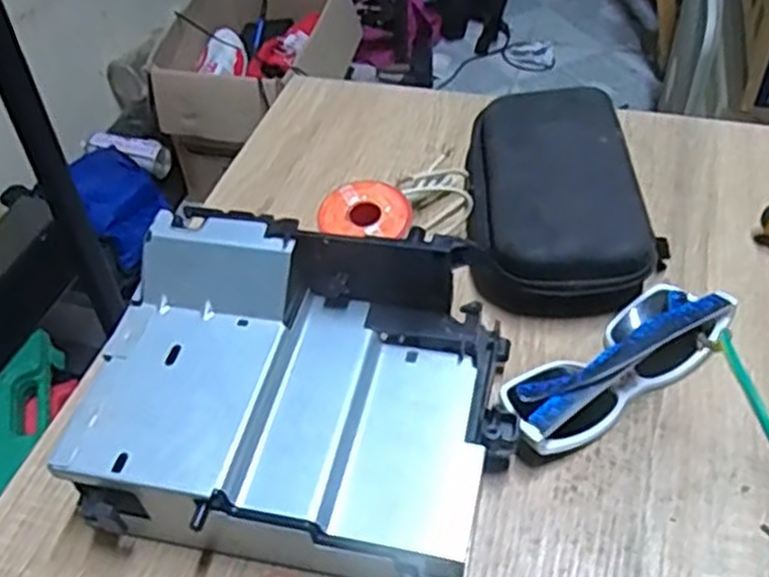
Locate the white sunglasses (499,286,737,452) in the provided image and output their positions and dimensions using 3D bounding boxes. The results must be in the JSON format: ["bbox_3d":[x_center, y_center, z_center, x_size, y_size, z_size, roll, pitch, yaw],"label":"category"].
[{"bbox_3d":[0.120,0.034,0.411,0.139,0.040,0.049,-29,51,-21],"label":"white sunglasses"}]

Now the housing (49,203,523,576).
[{"bbox_3d":[-0.040,0.049,0.367,0.184,0.085,0.142,7,48,11],"label":"housing"}]

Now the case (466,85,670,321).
[{"bbox_3d":[0.110,-0.058,0.495,0.114,0.052,0.180,-2,47,3],"label":"case"}]

